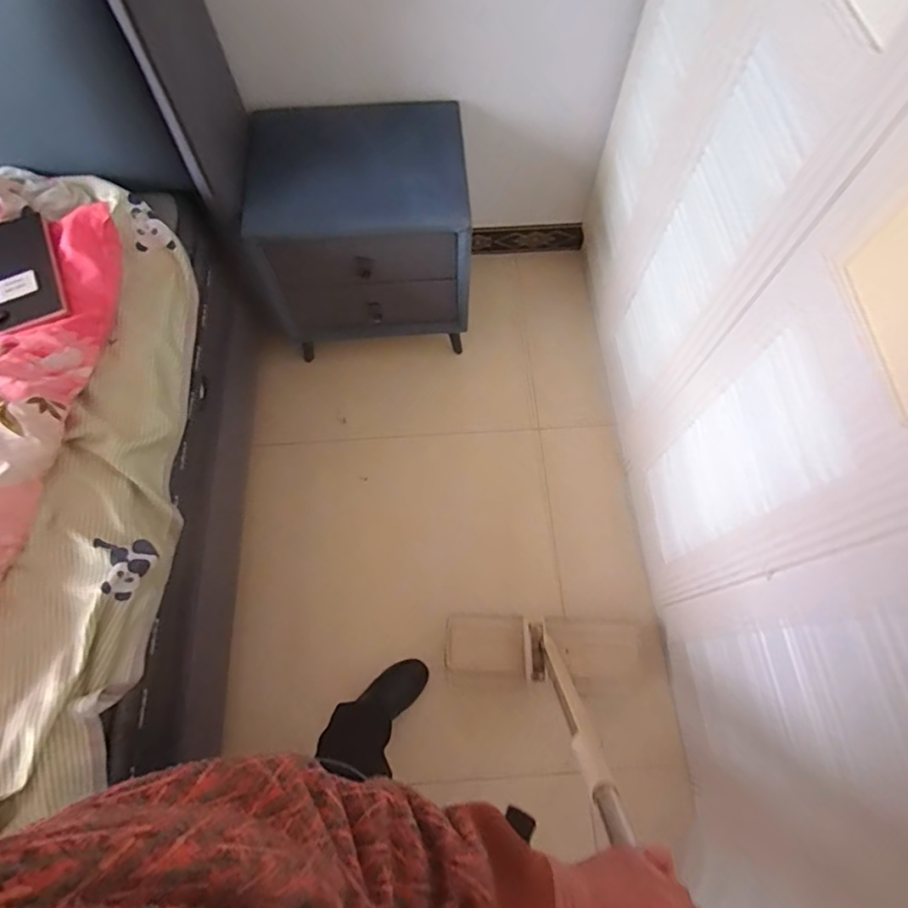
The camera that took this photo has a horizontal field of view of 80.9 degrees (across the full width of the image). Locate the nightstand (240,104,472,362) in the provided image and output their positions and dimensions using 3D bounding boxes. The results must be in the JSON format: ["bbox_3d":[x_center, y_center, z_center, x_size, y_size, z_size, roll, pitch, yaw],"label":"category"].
[{"bbox_3d":[-0.211,-0.535,1.288,0.459,0.414,0.357,-3,68,-1],"label":"nightstand"}]

